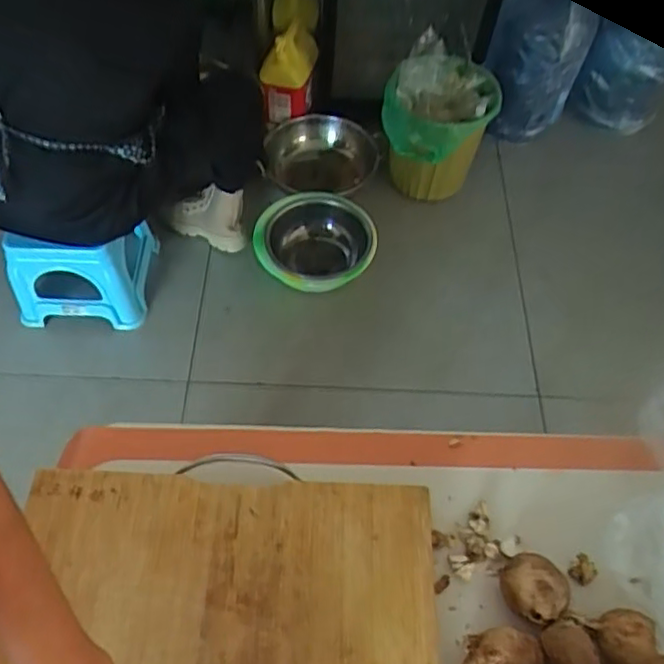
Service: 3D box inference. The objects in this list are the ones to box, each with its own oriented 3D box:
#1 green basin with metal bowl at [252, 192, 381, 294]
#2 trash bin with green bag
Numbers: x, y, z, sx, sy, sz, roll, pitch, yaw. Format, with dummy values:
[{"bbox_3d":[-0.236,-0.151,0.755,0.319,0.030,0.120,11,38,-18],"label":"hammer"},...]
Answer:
[{"bbox_3d":[-0.038,-0.203,1.573,0.267,0.131,0.278,-32,64,-21],"label":"green basin with metal bowl"},{"bbox_3d":[0.266,-0.528,1.610,0.257,0.335,0.266,2,57,-3],"label":"trash bin with green bag"}]

